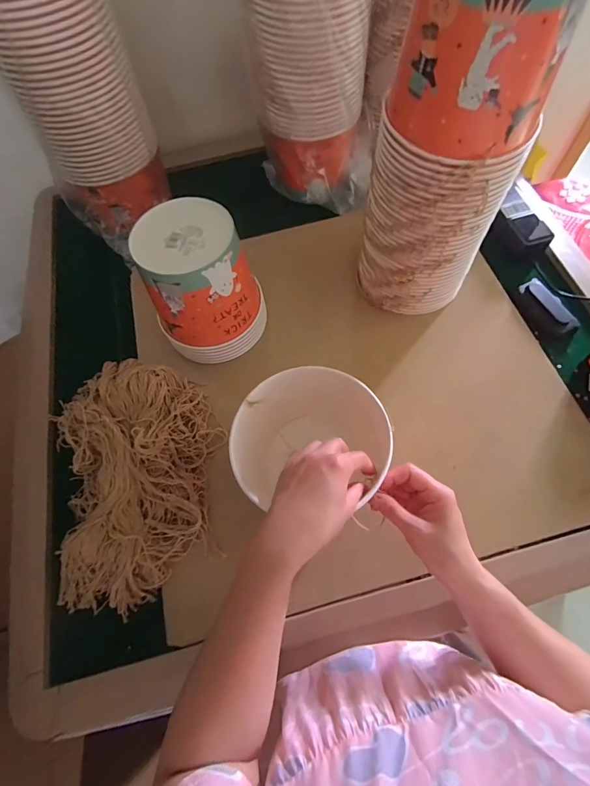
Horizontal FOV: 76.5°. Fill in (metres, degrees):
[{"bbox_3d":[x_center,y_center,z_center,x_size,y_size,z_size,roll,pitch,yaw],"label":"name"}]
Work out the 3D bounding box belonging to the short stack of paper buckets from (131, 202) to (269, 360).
[{"bbox_3d":[-0.127,-0.152,0.526,0.141,0.166,0.140,-18,66,-5],"label":"short stack of paper buckets"}]

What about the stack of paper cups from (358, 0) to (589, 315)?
[{"bbox_3d":[0.172,-0.251,0.431,0.133,0.366,0.135,-27,67,-9],"label":"stack of paper cups"}]

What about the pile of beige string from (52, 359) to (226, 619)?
[{"bbox_3d":[-0.211,0.098,0.485,0.219,0.075,0.321,-8,65,0],"label":"pile of beige string"}]

